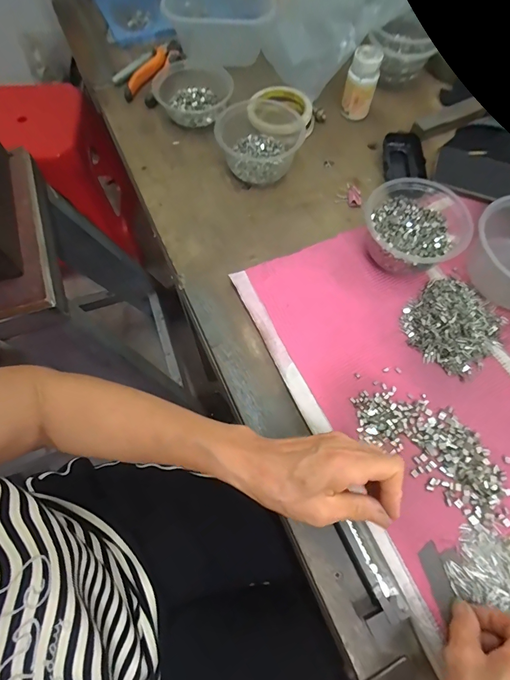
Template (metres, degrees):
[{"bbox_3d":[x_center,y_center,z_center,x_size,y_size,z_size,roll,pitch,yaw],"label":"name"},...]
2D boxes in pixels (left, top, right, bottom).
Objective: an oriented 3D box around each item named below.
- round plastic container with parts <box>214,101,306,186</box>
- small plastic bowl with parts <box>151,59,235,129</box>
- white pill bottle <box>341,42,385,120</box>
[{"bbox_3d":[0.014,-0.284,0.509,0.112,0.050,0.137,21,70,10],"label":"round plastic container with parts"},{"bbox_3d":[-0.085,-0.371,0.552,0.124,0.036,0.120,23,71,11],"label":"small plastic bowl with parts"},{"bbox_3d":[0.155,-0.373,0.546,0.044,0.083,0.041,13,69,7],"label":"white pill bottle"}]

